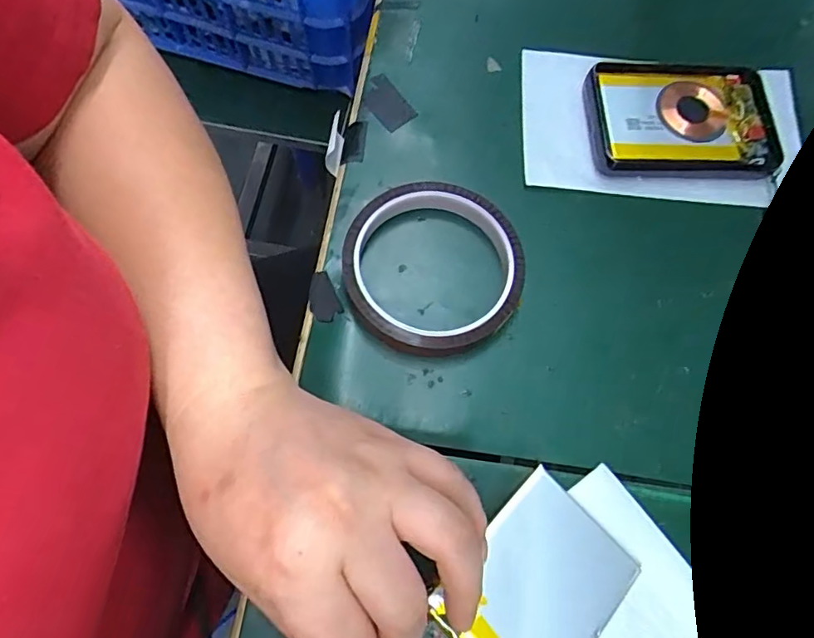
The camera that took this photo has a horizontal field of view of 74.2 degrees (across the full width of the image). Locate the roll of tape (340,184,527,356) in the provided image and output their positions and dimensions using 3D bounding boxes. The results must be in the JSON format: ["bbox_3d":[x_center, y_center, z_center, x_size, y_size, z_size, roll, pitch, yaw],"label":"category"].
[{"bbox_3d":[0.014,-0.027,0.280,0.092,0.018,0.090,1,71,-2],"label":"roll of tape"}]

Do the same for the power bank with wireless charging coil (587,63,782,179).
[{"bbox_3d":[0.164,-0.119,0.319,0.104,0.014,0.068,1,71,-1],"label":"power bank with wireless charging coil"}]

